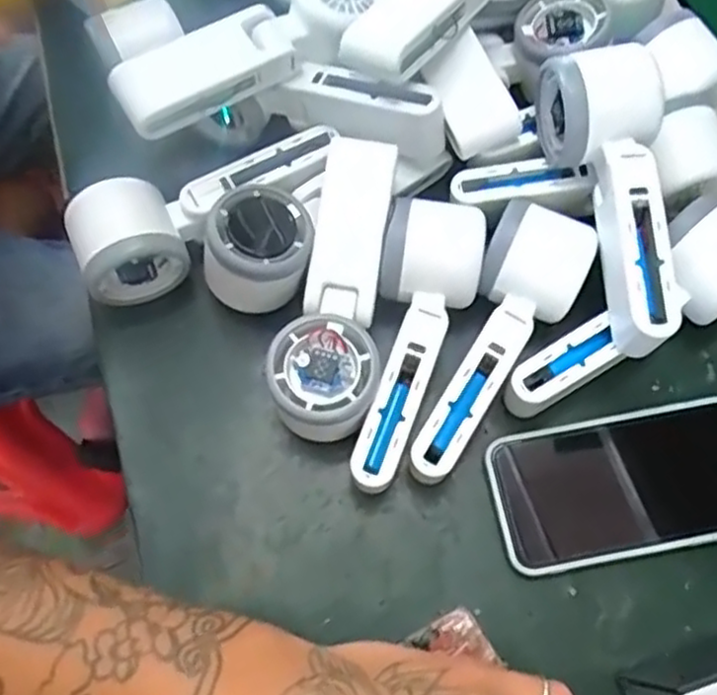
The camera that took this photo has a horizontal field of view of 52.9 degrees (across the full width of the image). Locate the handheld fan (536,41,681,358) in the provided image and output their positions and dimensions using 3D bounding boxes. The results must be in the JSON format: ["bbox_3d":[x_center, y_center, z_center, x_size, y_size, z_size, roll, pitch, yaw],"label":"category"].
[{"bbox_3d":[0.143,-0.080,0.378,0.055,0.051,0.164,-9,69,-4],"label":"handheld fan"}]

